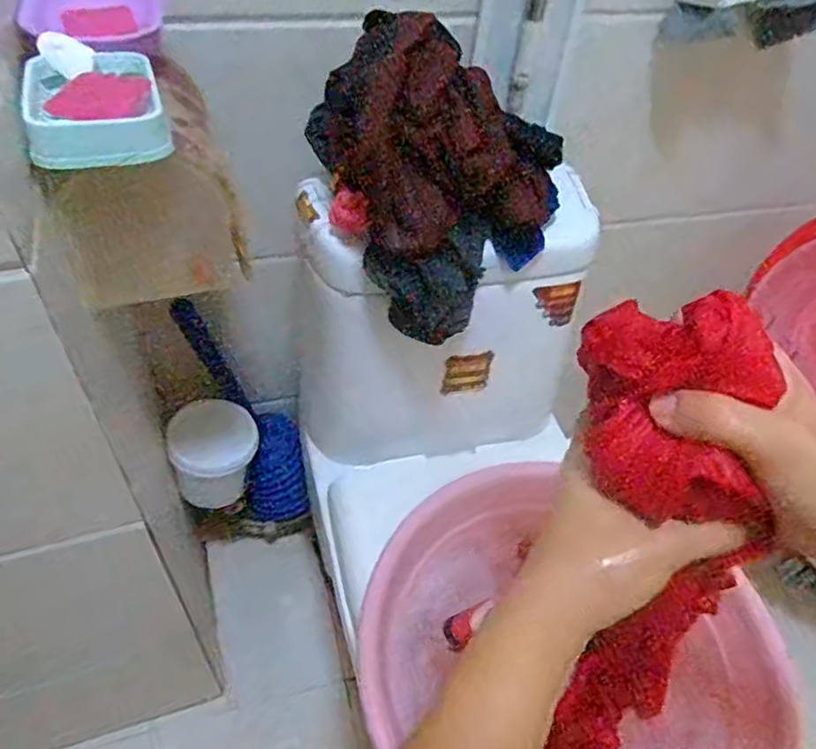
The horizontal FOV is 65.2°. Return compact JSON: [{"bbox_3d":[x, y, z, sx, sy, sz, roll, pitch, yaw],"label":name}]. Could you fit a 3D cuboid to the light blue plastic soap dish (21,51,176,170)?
[{"bbox_3d":[-0.221,-0.192,0.454,0.087,0.031,0.117,-14,51,-19],"label":"light blue plastic soap dish"}]

